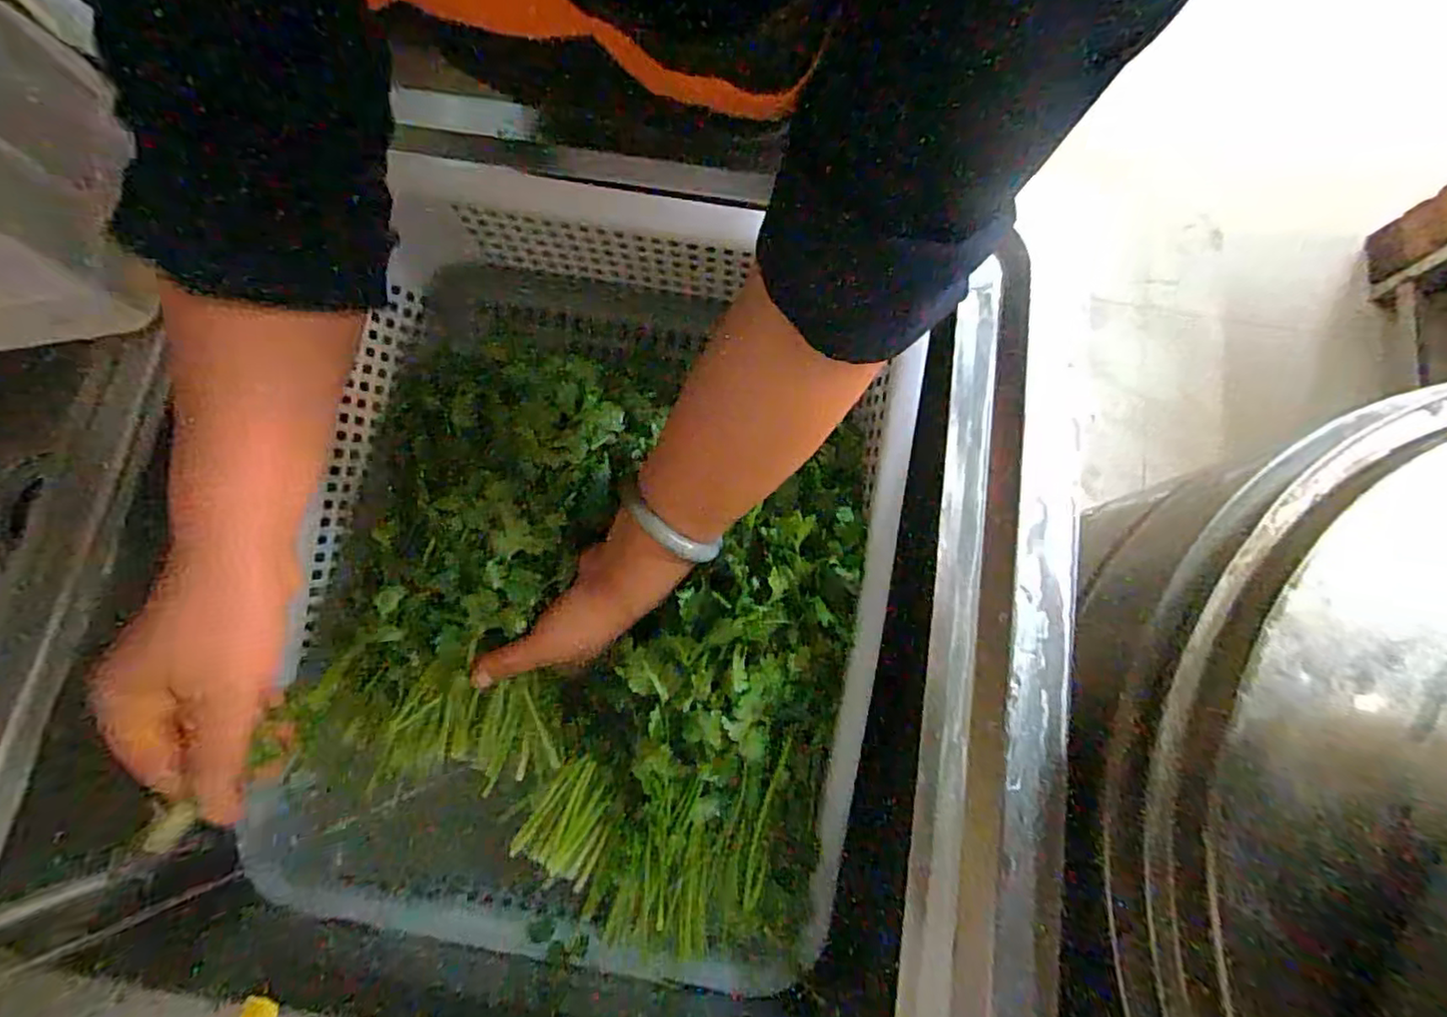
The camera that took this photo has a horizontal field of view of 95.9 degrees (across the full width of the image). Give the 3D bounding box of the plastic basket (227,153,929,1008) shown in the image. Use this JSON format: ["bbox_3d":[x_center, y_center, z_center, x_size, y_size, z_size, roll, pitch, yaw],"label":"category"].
[{"bbox_3d":[-0.085,0.042,0.409,0.365,0.112,0.461,9,77,1],"label":"plastic basket"}]

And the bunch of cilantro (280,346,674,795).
[{"bbox_3d":[-0.159,0.023,0.431,0.165,0.050,0.286,12,78,2],"label":"bunch of cilantro"}]

